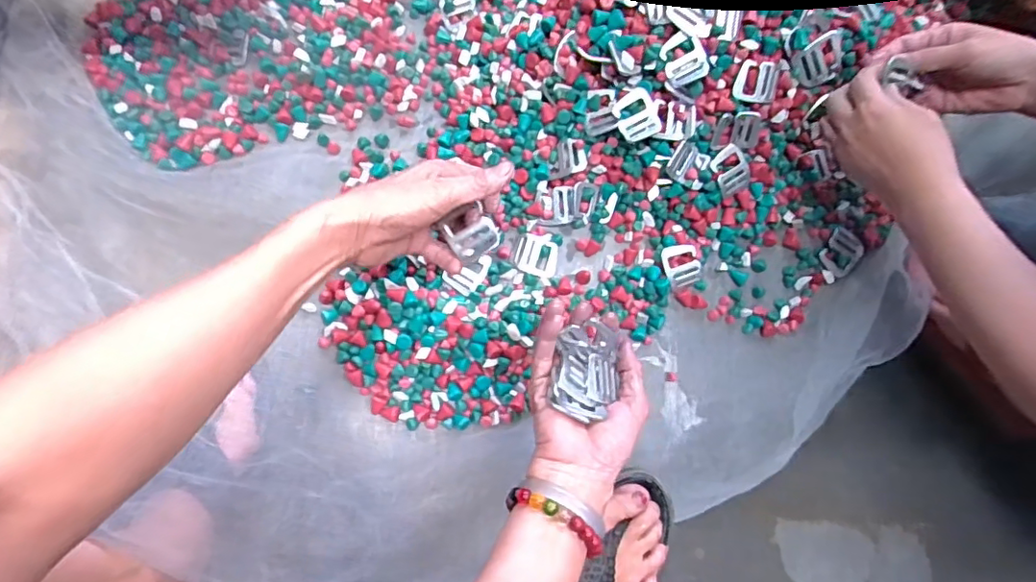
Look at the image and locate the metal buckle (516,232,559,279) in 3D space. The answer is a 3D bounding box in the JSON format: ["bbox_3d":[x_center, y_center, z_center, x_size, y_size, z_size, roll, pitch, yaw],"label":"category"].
[{"bbox_3d":[0.018,-0.035,0.558,0.041,0.005,0.036,16,81,-3],"label":"metal buckle"}]

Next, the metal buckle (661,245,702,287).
[{"bbox_3d":[0.160,-0.025,0.557,0.036,0.006,0.040,-16,100,-6],"label":"metal buckle"}]

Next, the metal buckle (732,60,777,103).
[{"bbox_3d":[0.224,-0.196,0.537,0.042,0.005,0.037,1,102,-11],"label":"metal buckle"}]

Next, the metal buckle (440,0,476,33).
[{"bbox_3d":[-0.062,-0.294,0.595,0.036,0.004,0.048,-8,82,-6],"label":"metal buckle"}]

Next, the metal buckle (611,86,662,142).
[{"bbox_3d":[0.111,-0.165,0.537,0.038,0.005,0.045,-23,95,5],"label":"metal buckle"}]

